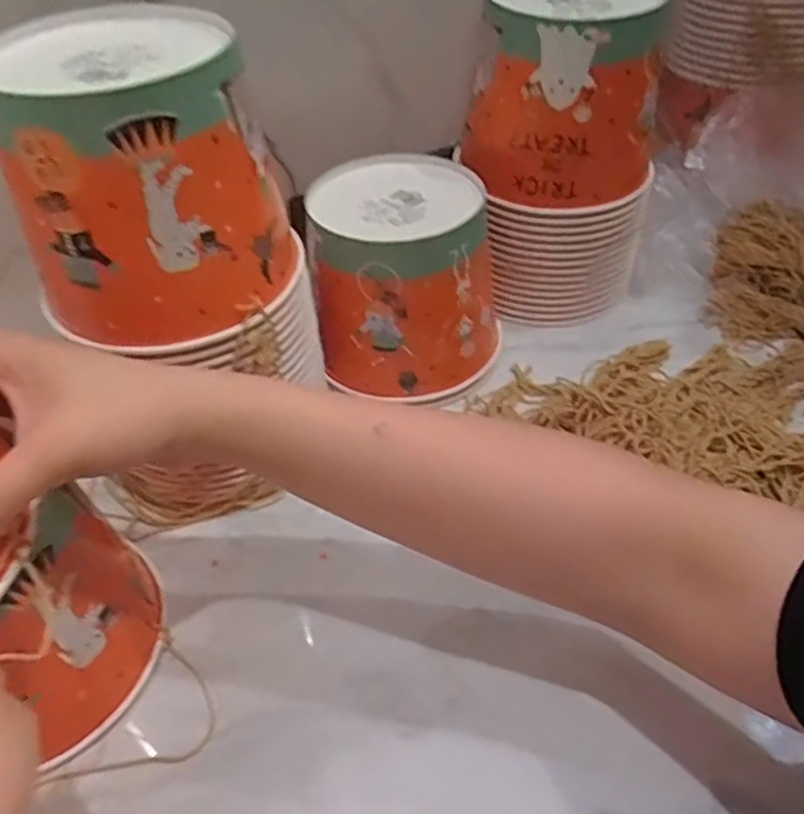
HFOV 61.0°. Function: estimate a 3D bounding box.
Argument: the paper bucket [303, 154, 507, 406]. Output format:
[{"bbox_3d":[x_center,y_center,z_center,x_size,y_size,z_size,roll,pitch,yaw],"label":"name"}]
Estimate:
[{"bbox_3d":[0.008,-0.103,0.540,0.133,0.133,0.143,-1,45,3],"label":"paper bucket"}]

